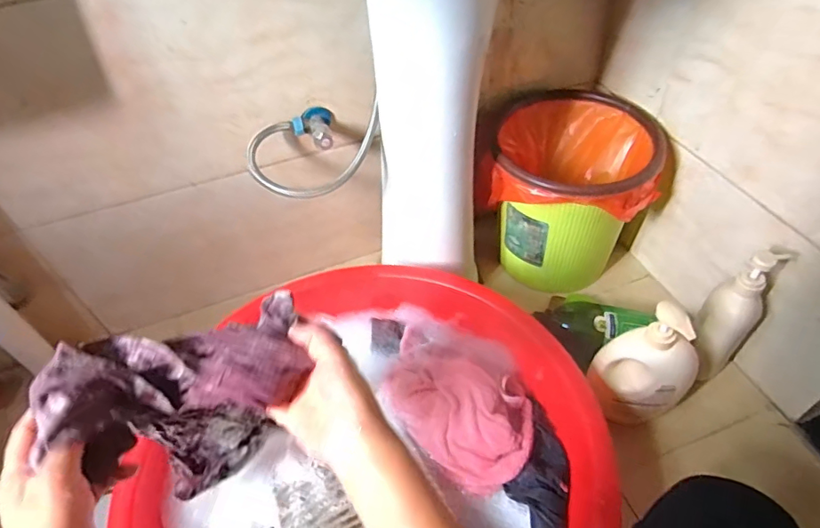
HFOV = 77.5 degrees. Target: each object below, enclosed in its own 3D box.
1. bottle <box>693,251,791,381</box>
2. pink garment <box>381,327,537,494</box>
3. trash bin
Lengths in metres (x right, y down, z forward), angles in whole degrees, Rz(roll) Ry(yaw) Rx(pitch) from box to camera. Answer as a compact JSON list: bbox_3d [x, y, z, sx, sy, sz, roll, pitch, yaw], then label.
[{"bbox_3d":[0.480,0.075,0.761,0.076,0.251,0.069,-35,55,-25],"label":"bottle"},{"bbox_3d":[0.060,0.190,0.713,0.234,0.058,0.164,25,54,23],"label":"pink garment"},{"bbox_3d":[0.271,-0.111,0.935,0.264,0.297,0.259,12,50,13],"label":"trash bin"}]

